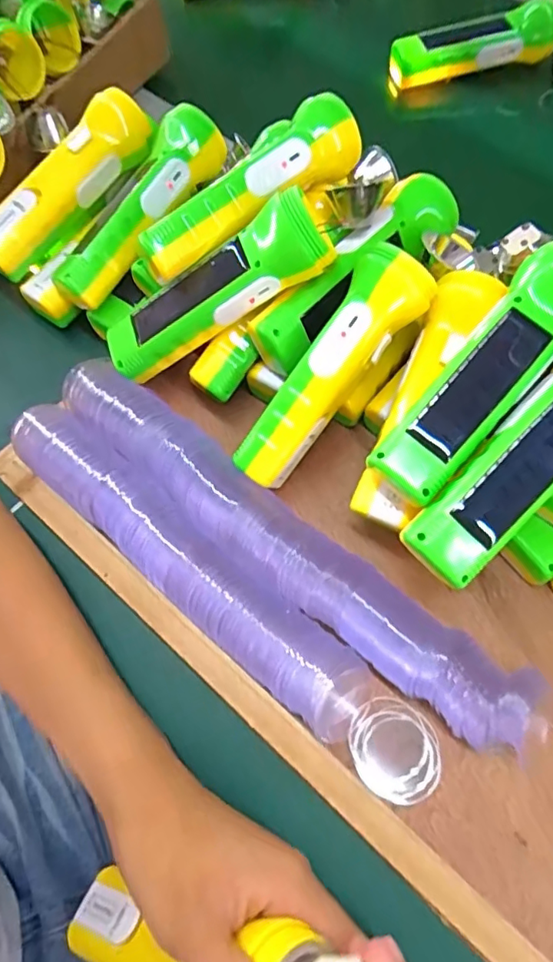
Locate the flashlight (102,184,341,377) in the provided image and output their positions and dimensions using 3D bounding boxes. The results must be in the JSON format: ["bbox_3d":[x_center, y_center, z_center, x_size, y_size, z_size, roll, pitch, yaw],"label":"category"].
[{"bbox_3d":[-0.046,-0.125,0.362,0.164,0.042,0.054,-27,67,19],"label":"flashlight"}]

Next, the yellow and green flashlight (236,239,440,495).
[{"bbox_3d":[0.033,-0.068,0.349,0.046,0.042,0.162,39,100,15],"label":"yellow and green flashlight"}]

